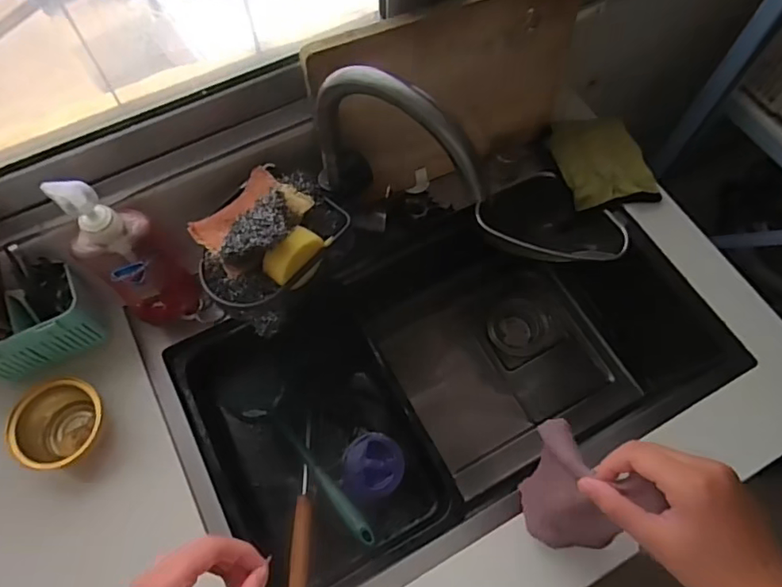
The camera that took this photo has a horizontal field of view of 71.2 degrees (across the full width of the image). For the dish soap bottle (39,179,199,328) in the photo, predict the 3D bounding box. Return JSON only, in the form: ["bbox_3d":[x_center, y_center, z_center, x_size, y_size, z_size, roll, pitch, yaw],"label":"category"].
[{"bbox_3d":[-0.295,-0.036,0.625,0.089,0.246,0.070,-31,70,-14],"label":"dish soap bottle"}]

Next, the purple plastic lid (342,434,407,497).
[{"bbox_3d":[-0.023,0.226,0.723,0.077,0.015,0.081,0,66,-1],"label":"purple plastic lid"}]

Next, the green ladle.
[{"bbox_3d":[-0.118,0.199,0.697,0.083,0.064,0.303,-39,49,-17],"label":"green ladle"}]

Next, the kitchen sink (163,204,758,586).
[{"bbox_3d":[0.063,0.133,0.802,0.617,0.258,0.394,-26,68,-12],"label":"kitchen sink"}]

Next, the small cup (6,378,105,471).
[{"bbox_3d":[-0.371,0.151,0.621,0.097,0.054,0.095,0,66,-1],"label":"small cup"}]

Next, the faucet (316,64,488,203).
[{"bbox_3d":[-0.001,-0.118,0.542,0.060,0.200,0.179,-37,71,-16],"label":"faucet"}]

